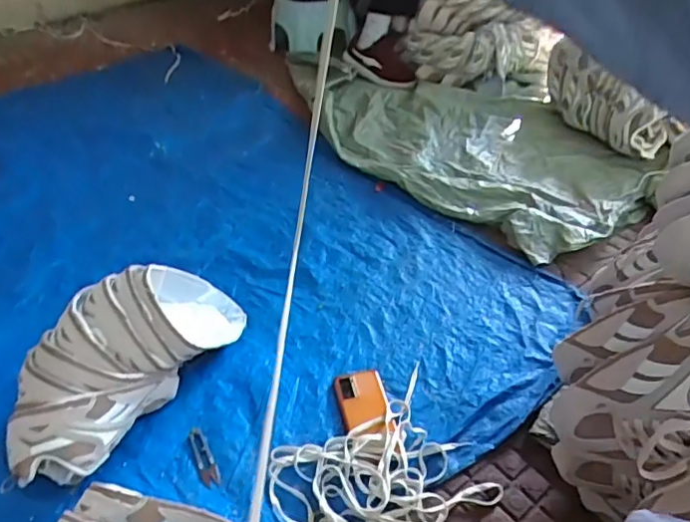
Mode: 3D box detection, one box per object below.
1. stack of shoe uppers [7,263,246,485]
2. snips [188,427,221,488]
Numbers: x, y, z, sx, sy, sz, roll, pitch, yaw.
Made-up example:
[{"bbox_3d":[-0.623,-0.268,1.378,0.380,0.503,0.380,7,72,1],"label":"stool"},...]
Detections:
[{"bbox_3d":[-0.326,0.135,0.862,0.164,0.168,0.424,25,47,26],"label":"stack of shoe uppers"},{"bbox_3d":[-0.210,0.290,0.841,0.025,0.009,0.099,-19,44,-20],"label":"snips"}]

